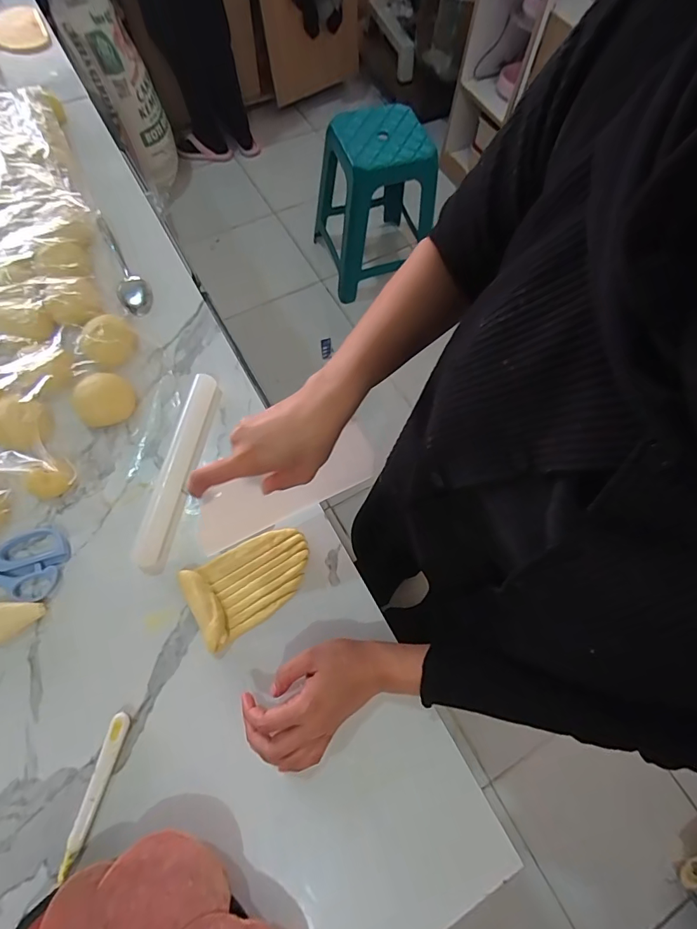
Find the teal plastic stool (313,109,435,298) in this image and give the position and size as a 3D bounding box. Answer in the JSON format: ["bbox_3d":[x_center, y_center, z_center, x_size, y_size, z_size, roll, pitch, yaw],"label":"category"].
[{"bbox_3d":[0.081,-0.893,1.550,0.315,0.490,0.336,-16,69,-9],"label":"teal plastic stool"}]

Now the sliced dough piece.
[{"bbox_3d":[-0.097,0.116,0.452,0.125,0.017,0.079,-28,71,-14],"label":"sliced dough piece"}]

